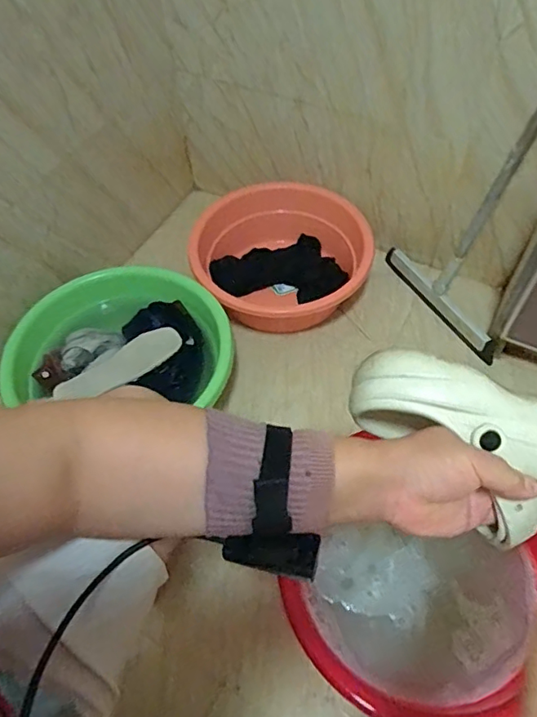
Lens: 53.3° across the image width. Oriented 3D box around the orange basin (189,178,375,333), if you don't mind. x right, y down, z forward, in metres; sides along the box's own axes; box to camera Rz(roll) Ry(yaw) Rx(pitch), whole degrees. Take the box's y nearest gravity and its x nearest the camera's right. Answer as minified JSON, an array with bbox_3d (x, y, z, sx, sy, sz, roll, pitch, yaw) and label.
[{"bbox_3d":[0.023,-0.187,1.059,0.331,0.141,0.312,-10,57,-5],"label":"orange basin"}]

